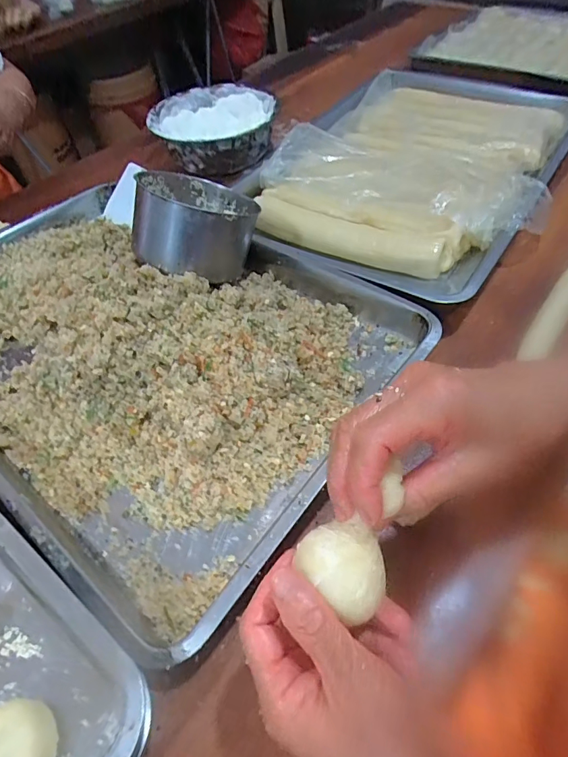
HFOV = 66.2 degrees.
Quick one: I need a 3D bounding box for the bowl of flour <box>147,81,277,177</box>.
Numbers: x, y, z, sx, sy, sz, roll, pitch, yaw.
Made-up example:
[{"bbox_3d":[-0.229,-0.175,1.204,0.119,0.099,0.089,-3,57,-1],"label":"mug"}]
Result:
[{"bbox_3d":[-0.122,-0.435,0.761,0.203,0.068,0.197,-2,52,3],"label":"bowl of flour"}]

